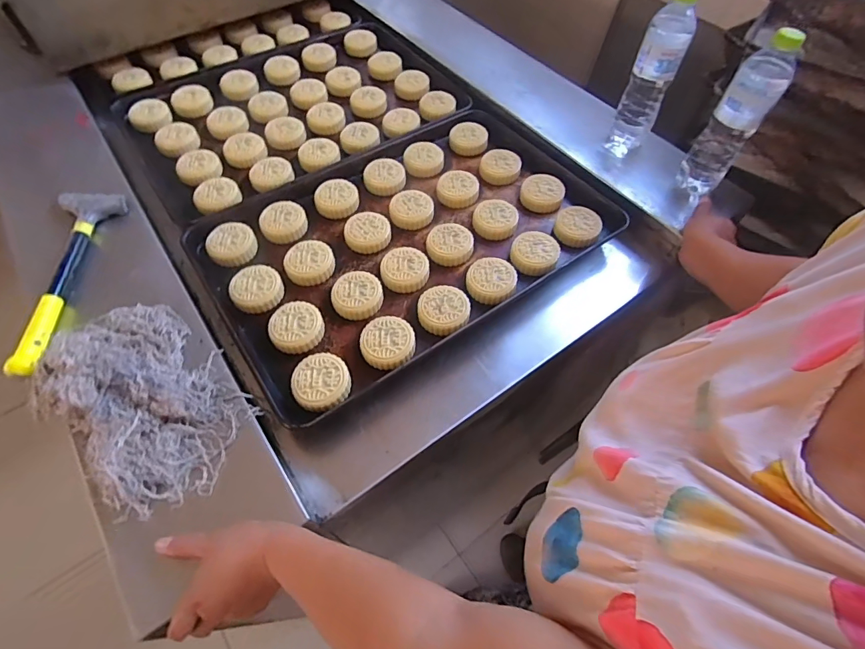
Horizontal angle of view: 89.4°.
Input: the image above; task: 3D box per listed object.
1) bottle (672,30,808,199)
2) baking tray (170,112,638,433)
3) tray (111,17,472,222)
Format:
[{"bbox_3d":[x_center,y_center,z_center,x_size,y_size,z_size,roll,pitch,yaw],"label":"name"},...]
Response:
[{"bbox_3d":[0.442,-0.295,0.645,0.074,0.227,0.067,32,66,23],"label":"bottle"},{"bbox_3d":[-0.034,-0.141,0.692,0.594,0.049,0.391,-33,60,-14],"label":"baking tray"},{"bbox_3d":[-0.270,-0.428,0.867,0.595,0.046,0.420,-35,61,-15],"label":"tray"}]

